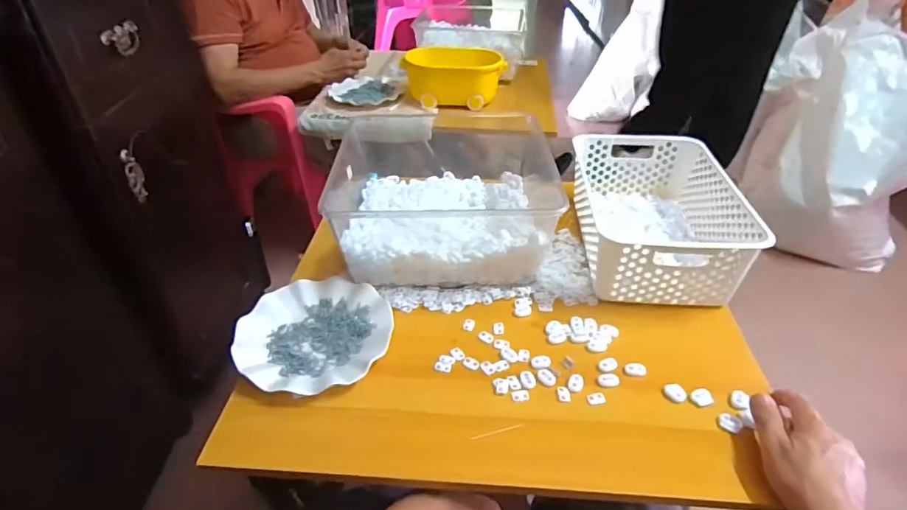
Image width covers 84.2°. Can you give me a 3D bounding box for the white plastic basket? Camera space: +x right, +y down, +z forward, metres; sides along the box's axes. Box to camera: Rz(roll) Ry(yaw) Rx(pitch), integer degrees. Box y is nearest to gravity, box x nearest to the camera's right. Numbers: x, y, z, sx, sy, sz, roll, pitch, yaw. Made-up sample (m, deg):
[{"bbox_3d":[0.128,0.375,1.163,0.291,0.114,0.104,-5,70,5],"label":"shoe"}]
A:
[{"bbox_3d":[0.296,-0.061,0.742,0.208,0.108,0.311,2,38,3],"label":"white plastic basket"}]

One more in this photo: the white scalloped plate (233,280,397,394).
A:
[{"bbox_3d":[-0.169,0.096,0.615,0.177,0.023,0.181,0,38,0],"label":"white scalloped plate"}]

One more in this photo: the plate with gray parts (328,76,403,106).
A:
[{"bbox_3d":[-0.223,-0.423,1.289,0.174,0.016,0.176,0,38,0],"label":"plate with gray parts"}]

